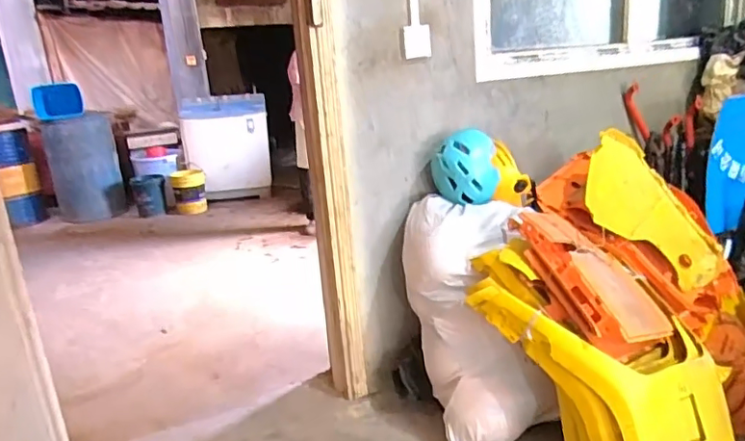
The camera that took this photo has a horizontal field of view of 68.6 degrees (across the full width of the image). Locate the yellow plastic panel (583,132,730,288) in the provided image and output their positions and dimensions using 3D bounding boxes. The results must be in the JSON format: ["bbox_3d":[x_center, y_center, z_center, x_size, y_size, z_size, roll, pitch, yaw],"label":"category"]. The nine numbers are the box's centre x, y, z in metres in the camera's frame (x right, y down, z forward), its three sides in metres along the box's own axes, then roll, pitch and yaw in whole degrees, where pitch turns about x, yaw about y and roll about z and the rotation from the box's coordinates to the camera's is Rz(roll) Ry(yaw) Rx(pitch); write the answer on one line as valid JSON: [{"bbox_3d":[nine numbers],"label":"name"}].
[{"bbox_3d":[0.843,-0.019,1.705,0.268,0.542,0.059,-32,-13,1],"label":"yellow plastic panel"}]

